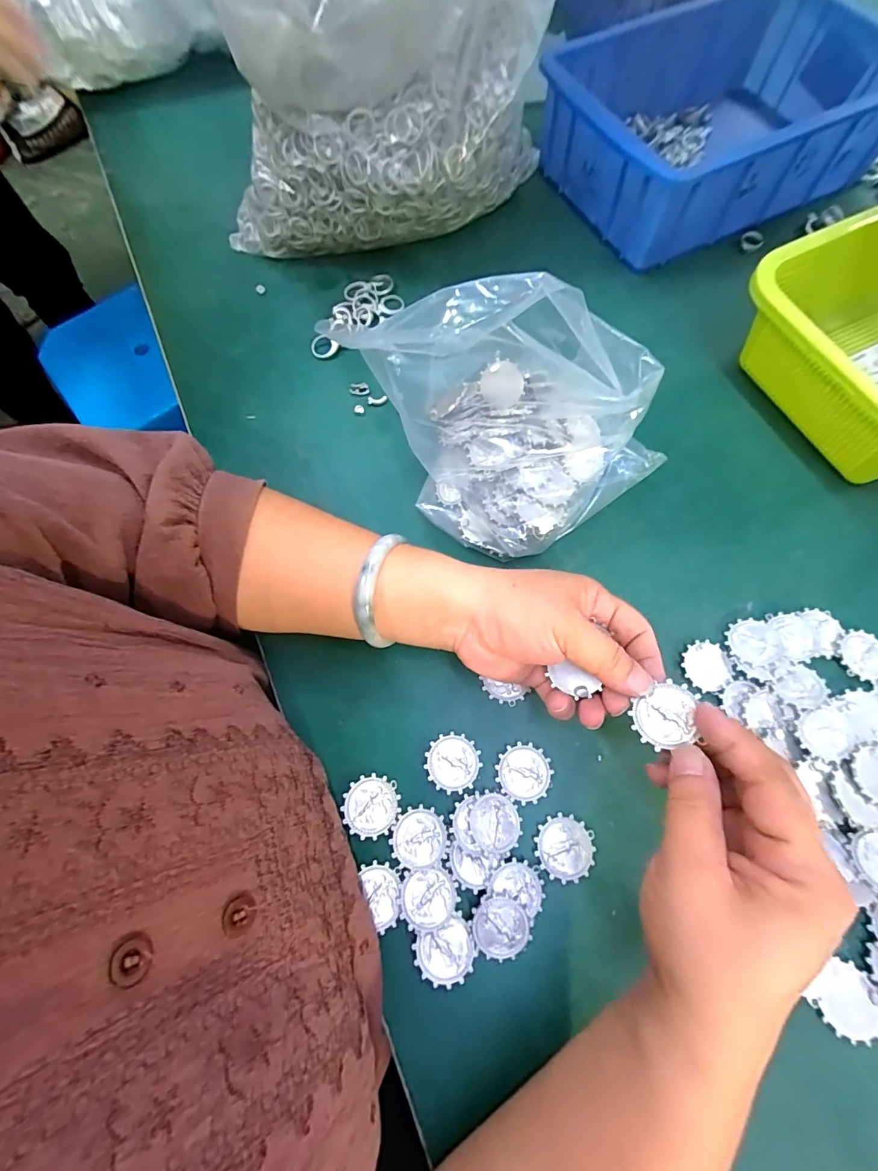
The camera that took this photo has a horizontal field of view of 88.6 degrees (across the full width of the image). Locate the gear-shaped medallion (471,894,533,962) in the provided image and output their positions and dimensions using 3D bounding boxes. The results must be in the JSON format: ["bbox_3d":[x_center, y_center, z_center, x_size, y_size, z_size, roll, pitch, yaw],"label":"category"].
[{"bbox_3d":[0.034,0.188,0.248,0.031,0.004,0.030,-1,71,2],"label":"gear-shaped medallion"}]

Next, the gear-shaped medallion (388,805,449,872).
[{"bbox_3d":[-0.011,0.148,0.264,0.031,0.004,0.031,-1,71,2],"label":"gear-shaped medallion"}]

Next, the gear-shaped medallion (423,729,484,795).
[{"bbox_3d":[0.009,0.110,0.279,0.032,0.005,0.031,27,74,11],"label":"gear-shaped medallion"}]

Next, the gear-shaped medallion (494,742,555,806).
[{"bbox_3d":[0.052,0.115,0.276,0.033,0.004,0.033,-1,71,2],"label":"gear-shaped medallion"}]

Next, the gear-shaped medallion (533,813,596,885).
[{"bbox_3d":[0.074,0.154,0.263,0.033,0.004,0.033,13,72,7],"label":"gear-shaped medallion"}]

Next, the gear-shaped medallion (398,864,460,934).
[{"bbox_3d":[-0.006,0.176,0.253,0.032,0.004,0.030,-1,71,2],"label":"gear-shaped medallion"}]

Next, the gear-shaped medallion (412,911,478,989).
[{"bbox_3d":[0.004,0.200,0.244,0.032,0.004,0.028,-22,71,-5],"label":"gear-shaped medallion"}]

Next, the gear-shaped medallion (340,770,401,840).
[{"bbox_3d":[-0.041,0.133,0.272,0.033,0.004,0.033,-16,71,-3],"label":"gear-shaped medallion"}]

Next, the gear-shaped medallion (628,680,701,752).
[{"bbox_3d":[0.113,0.065,0.224,0.031,0.004,0.028,-24,59,19],"label":"gear-shaped medallion"}]

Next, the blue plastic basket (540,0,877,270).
[{"bbox_3d":[0.261,-0.441,0.427,0.285,0.078,0.200,-26,72,-7],"label":"blue plastic basket"}]

